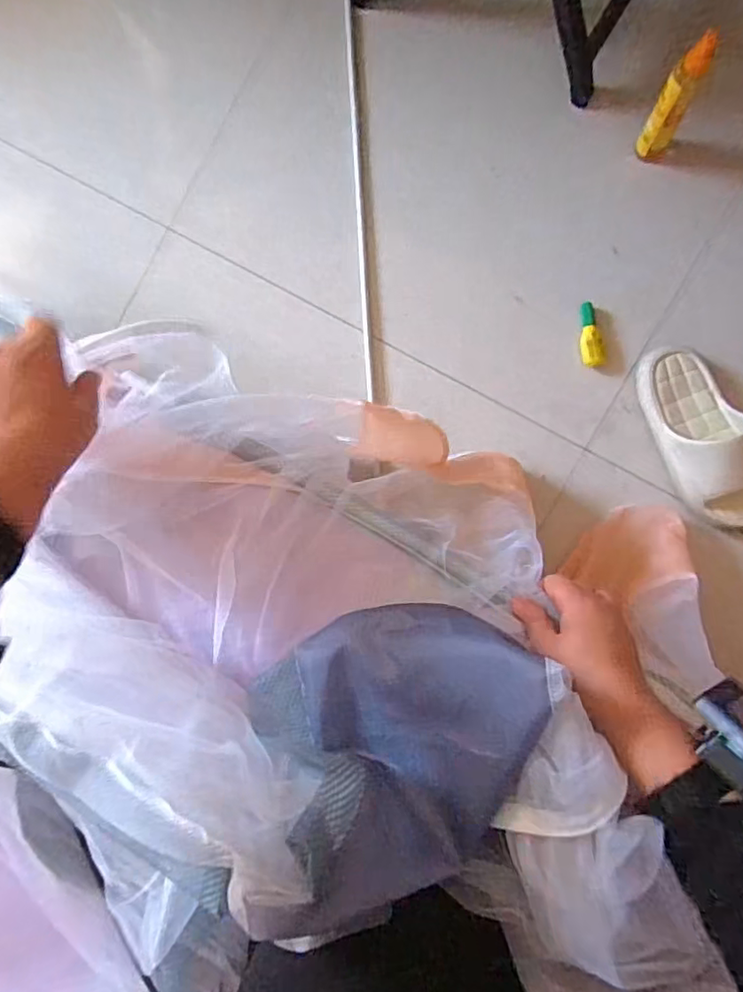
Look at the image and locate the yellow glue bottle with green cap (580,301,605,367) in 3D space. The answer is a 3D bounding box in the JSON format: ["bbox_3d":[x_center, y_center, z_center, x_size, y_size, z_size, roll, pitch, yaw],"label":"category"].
[{"bbox_3d":[0.333,-0.244,0.864,0.033,0.022,0.098,-4,89,8],"label":"yellow glue bottle with green cap"}]

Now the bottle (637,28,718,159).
[{"bbox_3d":[0.402,-0.521,0.760,0.043,0.199,0.041,0,89,8],"label":"bottle"}]

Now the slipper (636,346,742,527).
[{"bbox_3d":[0.477,-0.085,0.814,0.116,0.067,0.281,-22,86,8],"label":"slipper"}]

